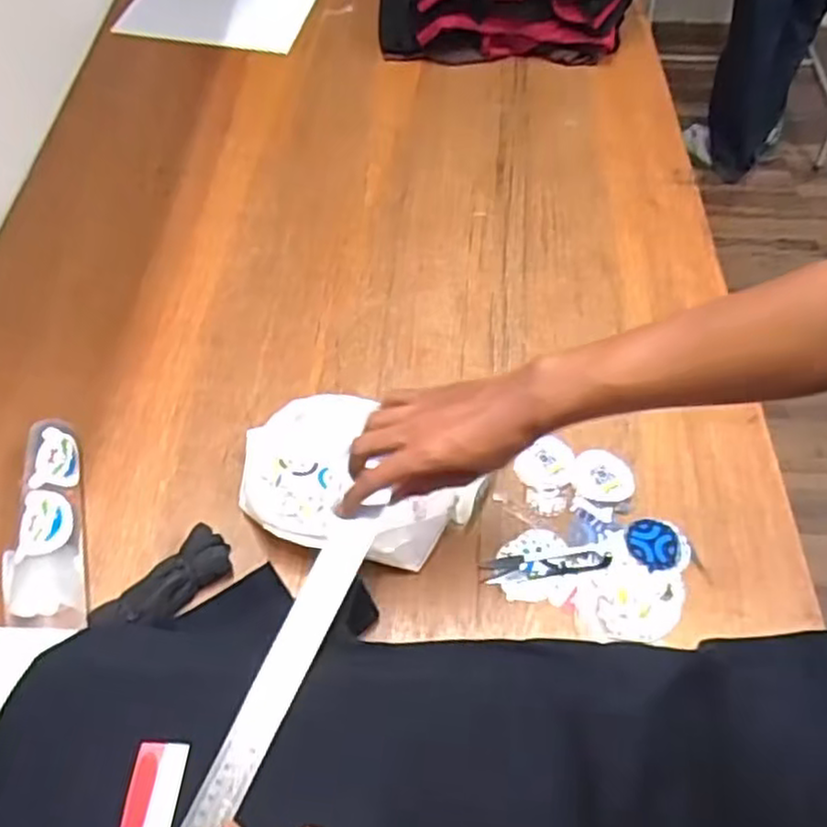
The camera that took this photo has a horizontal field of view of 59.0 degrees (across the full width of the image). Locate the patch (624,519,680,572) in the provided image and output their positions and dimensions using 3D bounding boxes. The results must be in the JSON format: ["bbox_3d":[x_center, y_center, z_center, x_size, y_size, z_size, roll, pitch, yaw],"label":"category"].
[{"bbox_3d":[0.224,0.123,0.685,0.049,0.004,0.051,0,56,-1],"label":"patch"}]

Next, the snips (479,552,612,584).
[{"bbox_3d":[0.123,0.140,0.672,0.117,0.007,0.023,-4,56,-4],"label":"snips"}]

